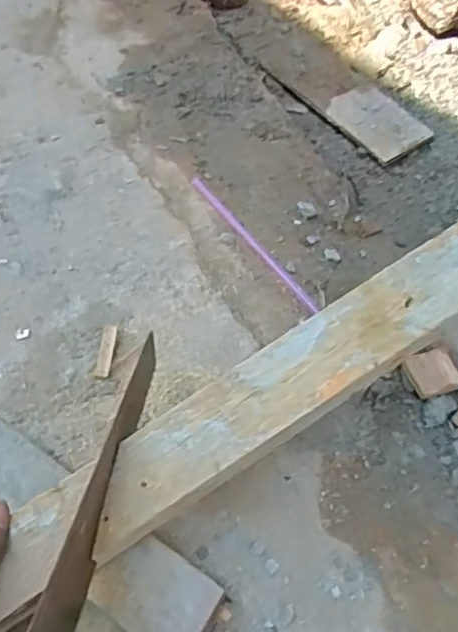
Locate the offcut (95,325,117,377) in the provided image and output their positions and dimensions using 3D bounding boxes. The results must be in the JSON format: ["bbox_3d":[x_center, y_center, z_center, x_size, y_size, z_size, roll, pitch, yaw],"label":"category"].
[{"bbox_3d":[-0.107,0.031,0.568,0.013,0.009,0.048,5,60,5],"label":"offcut"}]

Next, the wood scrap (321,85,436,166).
[{"bbox_3d":[0.172,-0.225,0.759,0.073,0.015,0.114,-32,63,-16],"label":"wood scrap"}]

